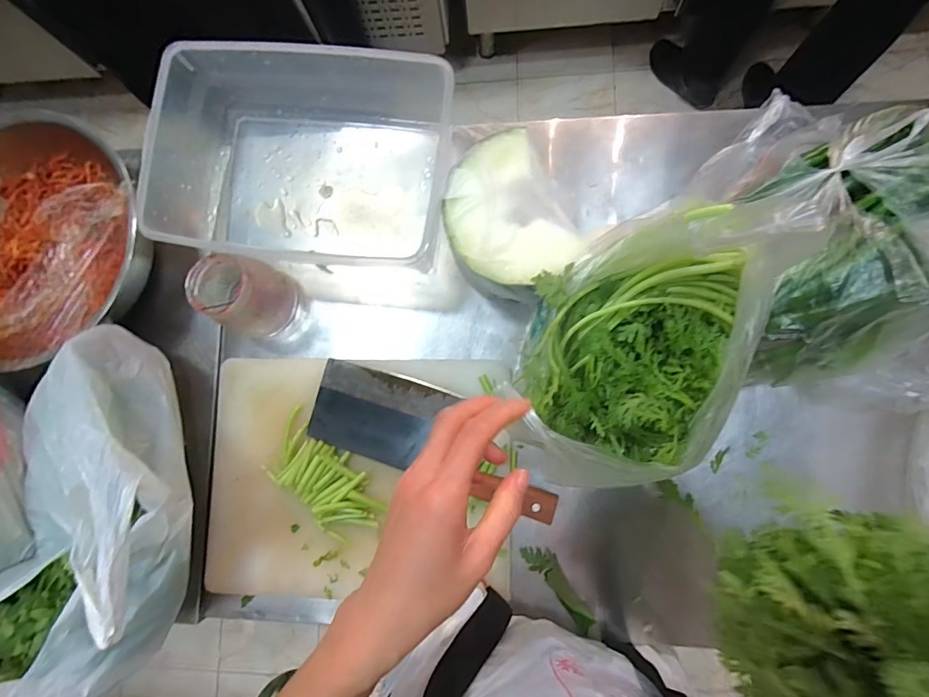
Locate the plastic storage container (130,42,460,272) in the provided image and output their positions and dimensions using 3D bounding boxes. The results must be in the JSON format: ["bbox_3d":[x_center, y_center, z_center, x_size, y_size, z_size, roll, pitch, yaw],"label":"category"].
[{"bbox_3d":[-0.186,-0.215,0.512,0.323,0.108,0.212,7,84,6],"label":"plastic storage container"}]

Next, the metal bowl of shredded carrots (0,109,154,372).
[{"bbox_3d":[-0.531,-0.131,0.528,0.308,0.099,0.283,-1,83,5],"label":"metal bowl of shredded carrots"}]

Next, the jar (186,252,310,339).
[{"bbox_3d":[-0.246,-0.056,0.495,0.081,0.092,0.083,10,84,6],"label":"jar"}]

